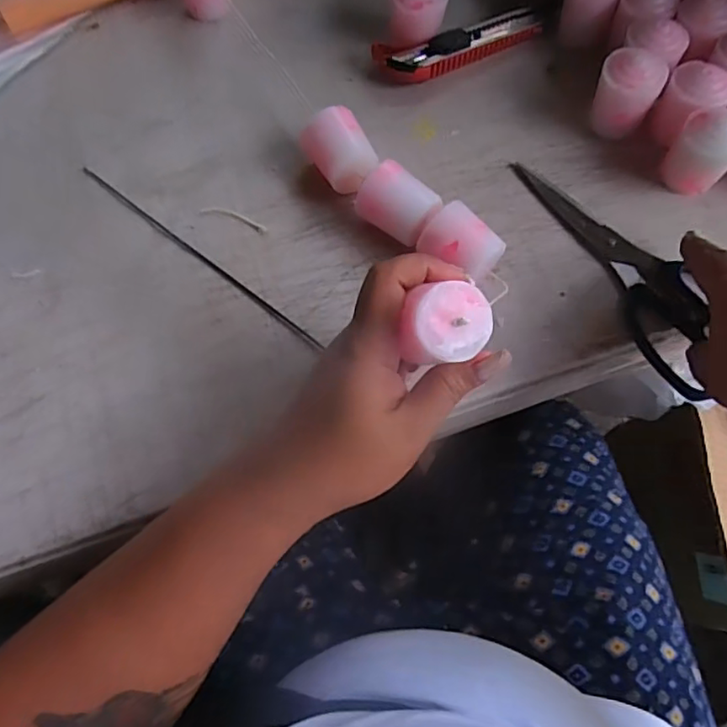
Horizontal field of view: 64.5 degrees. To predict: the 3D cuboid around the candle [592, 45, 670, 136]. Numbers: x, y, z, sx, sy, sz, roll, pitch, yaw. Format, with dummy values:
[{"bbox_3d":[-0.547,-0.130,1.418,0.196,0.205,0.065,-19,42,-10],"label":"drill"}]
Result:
[{"bbox_3d":[0.168,-0.171,0.373,0.037,0.050,0.033,20,70,10],"label":"candle"}]

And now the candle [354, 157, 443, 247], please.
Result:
[{"bbox_3d":[0.021,-0.094,0.348,0.043,0.035,0.033,31,72,13],"label":"candle"}]

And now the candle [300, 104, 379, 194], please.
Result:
[{"bbox_3d":[-0.013,-0.131,0.365,0.037,0.034,0.048,-36,71,-12],"label":"candle"}]

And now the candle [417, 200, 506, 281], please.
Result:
[{"bbox_3d":[0.057,-0.065,0.337,0.042,0.034,0.036,42,75,17],"label":"candle"}]

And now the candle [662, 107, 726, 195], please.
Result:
[{"bbox_3d":[0.209,-0.130,0.353,0.035,0.044,0.030,33,72,14],"label":"candle"}]

